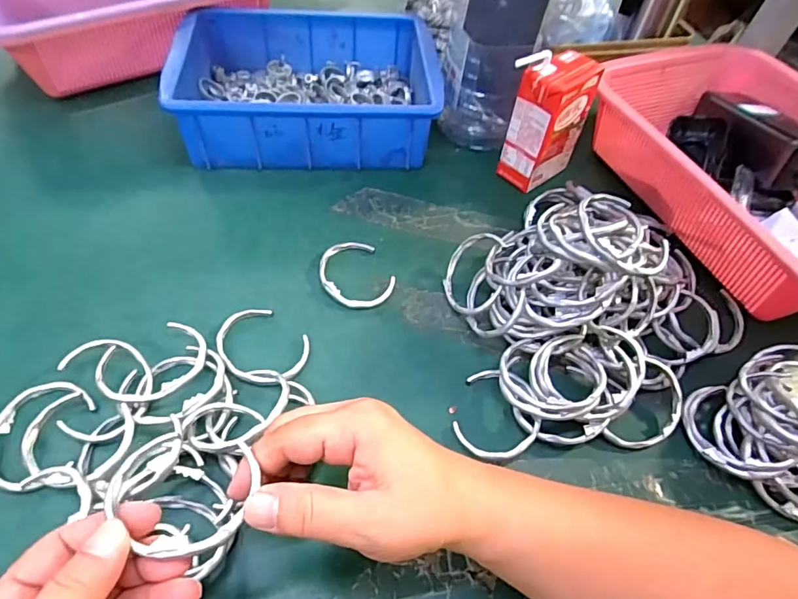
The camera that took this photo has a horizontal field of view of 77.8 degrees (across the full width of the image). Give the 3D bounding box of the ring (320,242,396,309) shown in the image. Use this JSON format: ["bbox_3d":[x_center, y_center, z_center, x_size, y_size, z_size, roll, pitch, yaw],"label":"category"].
[{"bbox_3d":[-0.036,-0.020,0.404,0.053,0.007,0.066,-23,60,-22],"label":"ring"}]

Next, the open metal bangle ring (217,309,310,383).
[{"bbox_3d":[-0.100,0.033,0.354,0.069,0.009,0.054,34,56,20],"label":"open metal bangle ring"}]

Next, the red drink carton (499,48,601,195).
[{"bbox_3d":[0.135,-0.162,0.461,0.075,0.120,0.044,-33,64,-27],"label":"red drink carton"}]

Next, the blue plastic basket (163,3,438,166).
[{"bbox_3d":[-0.088,-0.209,0.498,0.234,0.082,0.166,-2,55,-8],"label":"blue plastic basket"}]

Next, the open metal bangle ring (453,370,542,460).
[{"bbox_3d":[0.068,0.077,0.334,0.054,0.014,0.067,18,52,9],"label":"open metal bangle ring"}]

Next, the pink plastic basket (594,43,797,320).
[{"bbox_3d":[0.330,-0.115,0.452,0.219,0.084,0.303,-10,56,-14],"label":"pink plastic basket"}]

